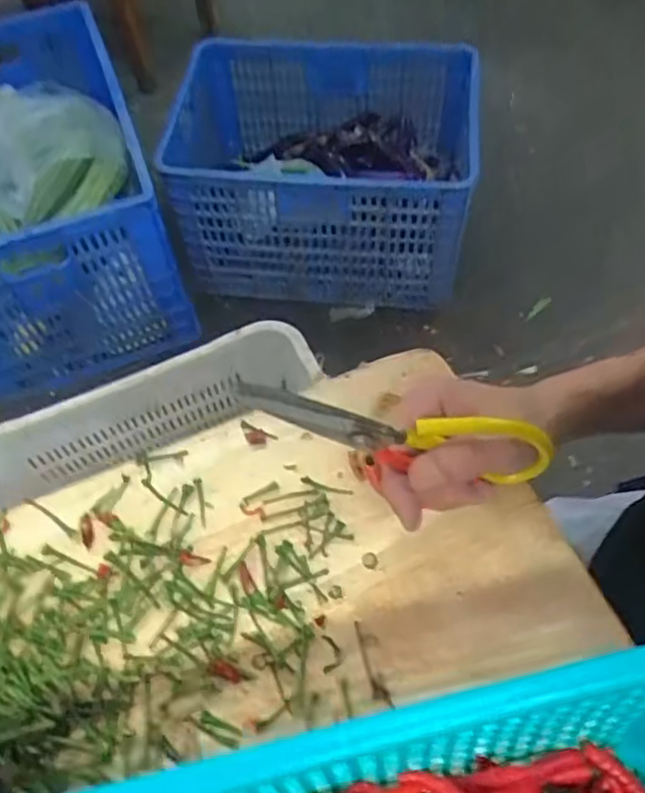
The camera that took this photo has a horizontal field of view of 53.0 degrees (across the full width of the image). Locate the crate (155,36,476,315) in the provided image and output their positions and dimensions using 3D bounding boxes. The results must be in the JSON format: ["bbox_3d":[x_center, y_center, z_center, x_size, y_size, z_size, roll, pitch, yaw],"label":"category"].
[{"bbox_3d":[0.007,-0.504,1.392,0.583,0.345,0.473,4,60,6],"label":"crate"}]

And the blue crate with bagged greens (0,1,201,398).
[{"bbox_3d":[-0.613,-0.411,1.377,0.477,0.451,0.664,-20,61,-8],"label":"blue crate with bagged greens"}]

